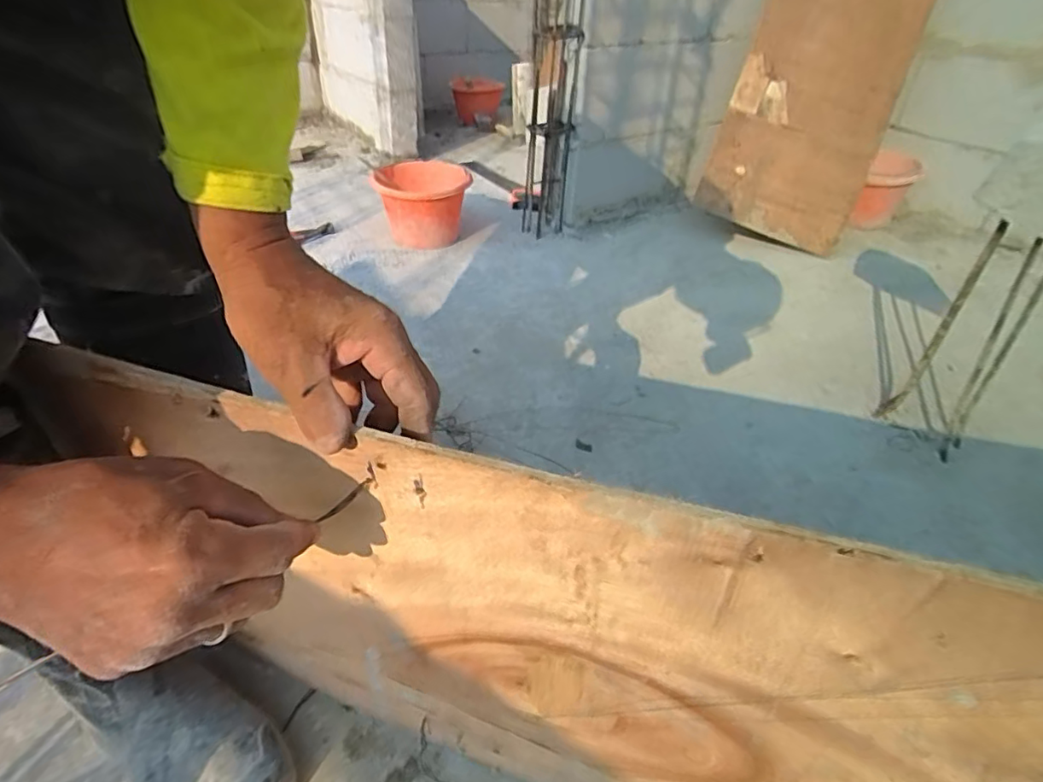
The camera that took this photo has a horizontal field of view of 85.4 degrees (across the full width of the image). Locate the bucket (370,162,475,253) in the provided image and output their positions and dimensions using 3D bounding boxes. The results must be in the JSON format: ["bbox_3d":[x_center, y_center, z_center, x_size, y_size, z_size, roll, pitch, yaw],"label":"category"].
[{"bbox_3d":[-0.241,-0.455,1.409,0.210,0.186,0.217,2,37,-1],"label":"bucket"}]

